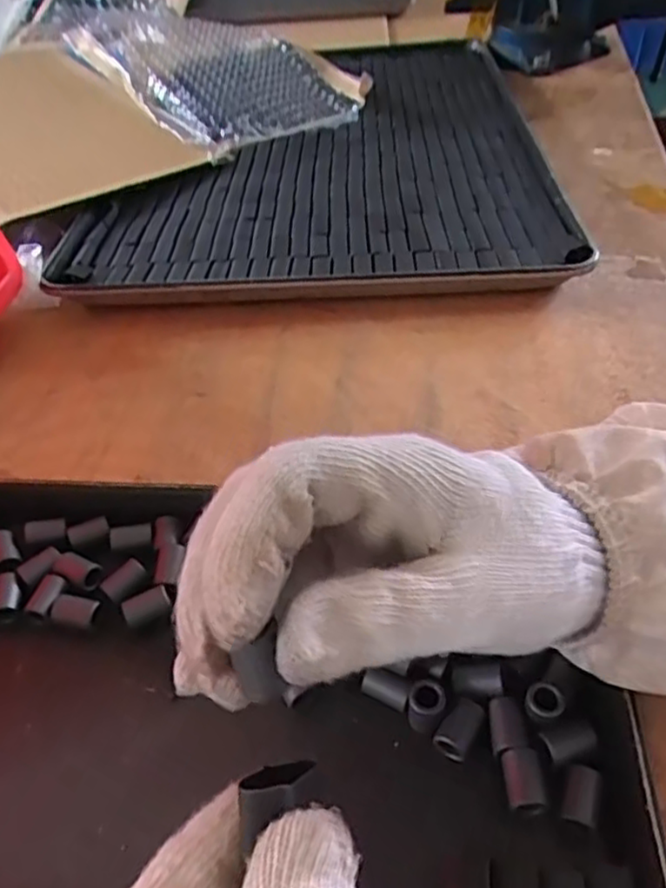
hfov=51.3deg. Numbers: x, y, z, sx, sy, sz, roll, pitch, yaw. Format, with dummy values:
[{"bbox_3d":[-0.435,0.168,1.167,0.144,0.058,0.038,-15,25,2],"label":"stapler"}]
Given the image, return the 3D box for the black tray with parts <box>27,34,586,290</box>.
[{"bbox_3d":[-0.008,-0.311,0.715,0.403,0.036,0.607,-1,44,4],"label":"black tray with parts"}]

